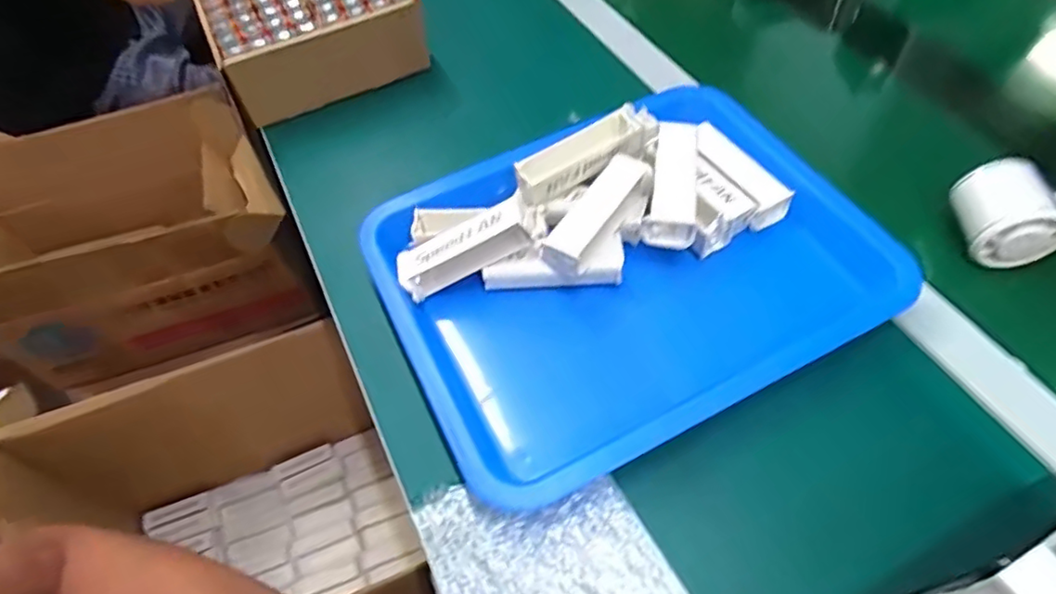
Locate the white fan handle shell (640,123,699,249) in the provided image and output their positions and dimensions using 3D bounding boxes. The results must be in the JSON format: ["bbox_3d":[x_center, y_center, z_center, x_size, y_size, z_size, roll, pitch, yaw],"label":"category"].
[{"bbox_3d":[0.107,-0.085,0.437,0.035,0.021,0.103,7,58,10],"label":"white fan handle shell"}]

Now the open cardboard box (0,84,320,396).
[{"bbox_3d":[-0.557,-0.072,0.832,0.476,0.234,0.279,-12,57,-3],"label":"open cardboard box"}]

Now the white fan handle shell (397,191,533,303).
[{"bbox_3d":[-0.044,-0.034,0.420,0.097,0.028,0.032,-26,55,16],"label":"white fan handle shell"}]

